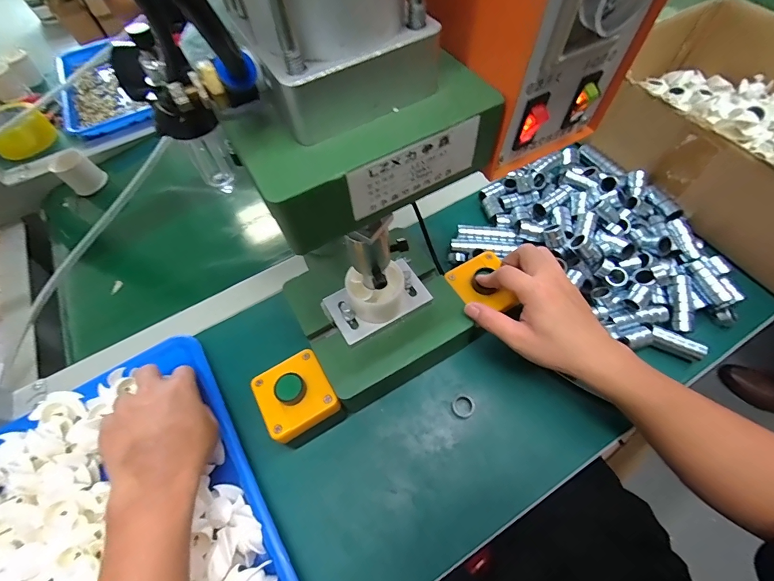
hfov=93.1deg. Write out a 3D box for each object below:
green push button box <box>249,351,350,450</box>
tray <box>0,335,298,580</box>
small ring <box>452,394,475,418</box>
[{"bbox_3d":[-0.088,0.110,0.372,0.068,0.066,0.073,-29,62,-13],"label":"green push button box"},{"bbox_3d":[-0.238,0.219,0.318,0.242,0.053,0.327,-31,62,-14],"label":"tray"},{"bbox_3d":[0.081,0.124,0.390,0.023,0.012,0.023,-2,60,3],"label":"small ring"}]

